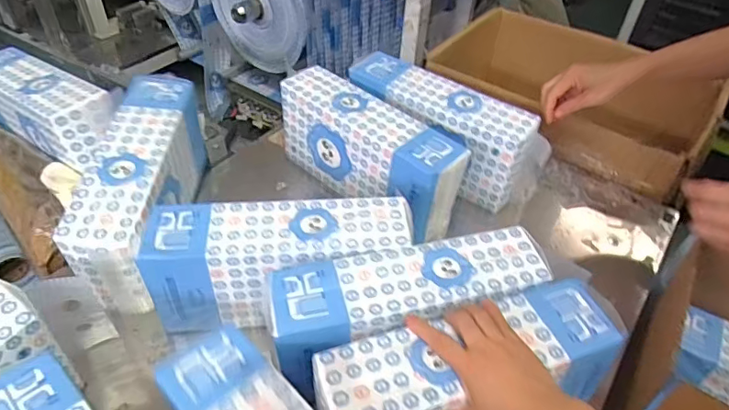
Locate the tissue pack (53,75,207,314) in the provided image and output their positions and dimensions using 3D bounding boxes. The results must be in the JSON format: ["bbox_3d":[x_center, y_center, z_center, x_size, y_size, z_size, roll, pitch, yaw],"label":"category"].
[{"bbox_3d":[-0.315,-0.027,0.740,0.094,0.166,0.315,2,44,-3],"label":"tissue pack"}]

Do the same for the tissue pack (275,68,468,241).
[{"bbox_3d":[0.005,-0.087,0.843,0.326,0.149,0.101,32,51,26],"label":"tissue pack"}]

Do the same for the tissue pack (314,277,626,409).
[{"bbox_3d":[0.108,0.195,0.561,0.313,0.149,0.102,-12,47,-17],"label":"tissue pack"}]

